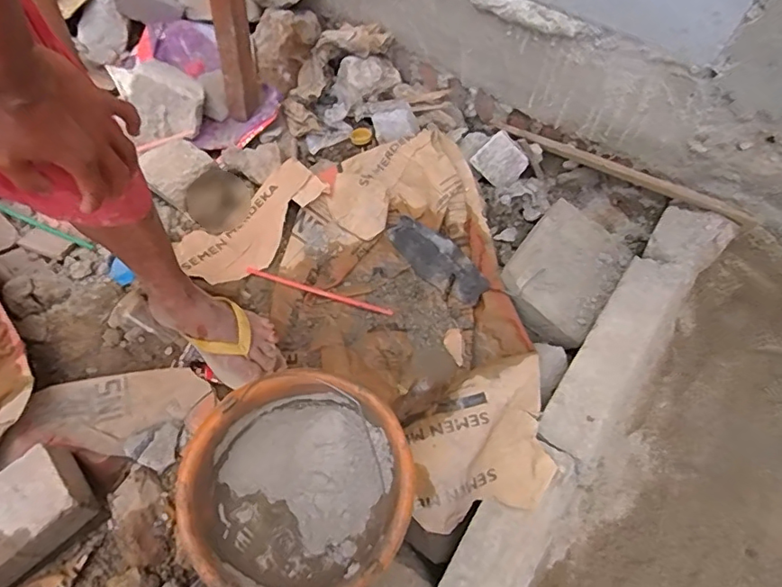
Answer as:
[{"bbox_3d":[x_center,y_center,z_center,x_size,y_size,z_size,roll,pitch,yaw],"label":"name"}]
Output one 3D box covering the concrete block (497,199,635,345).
[{"bbox_3d":[0.285,-0.038,0.873,0.159,0.075,0.219,33,67,17],"label":"concrete block"}]

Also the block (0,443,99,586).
[{"bbox_3d":[-0.485,0.293,0.644,0.217,0.058,0.109,-36,67,-17],"label":"block"}]

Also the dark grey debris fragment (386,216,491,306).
[{"bbox_3d":[0.075,-0.056,0.889,0.074,0.022,0.191,-39,68,-18],"label":"dark grey debris fragment"}]

